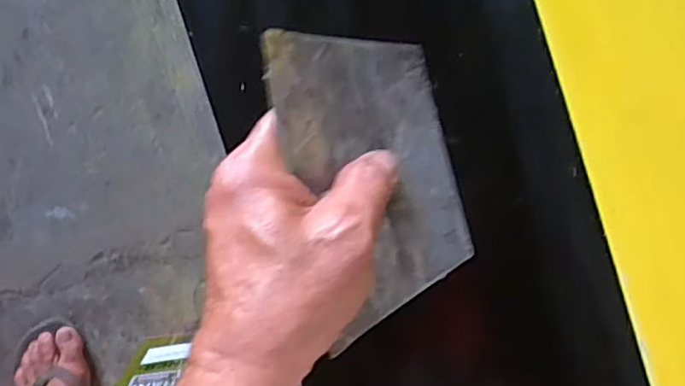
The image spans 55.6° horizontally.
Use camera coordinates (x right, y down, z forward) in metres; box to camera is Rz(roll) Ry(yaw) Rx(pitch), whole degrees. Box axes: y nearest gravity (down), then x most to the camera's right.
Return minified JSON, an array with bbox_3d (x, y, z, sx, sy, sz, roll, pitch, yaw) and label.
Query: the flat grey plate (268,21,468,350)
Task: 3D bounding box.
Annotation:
[{"bbox_3d":[0.018,-0.009,0.316,0.100,0.009,0.139,-18,99,-36],"label":"flat grey plate"}]

